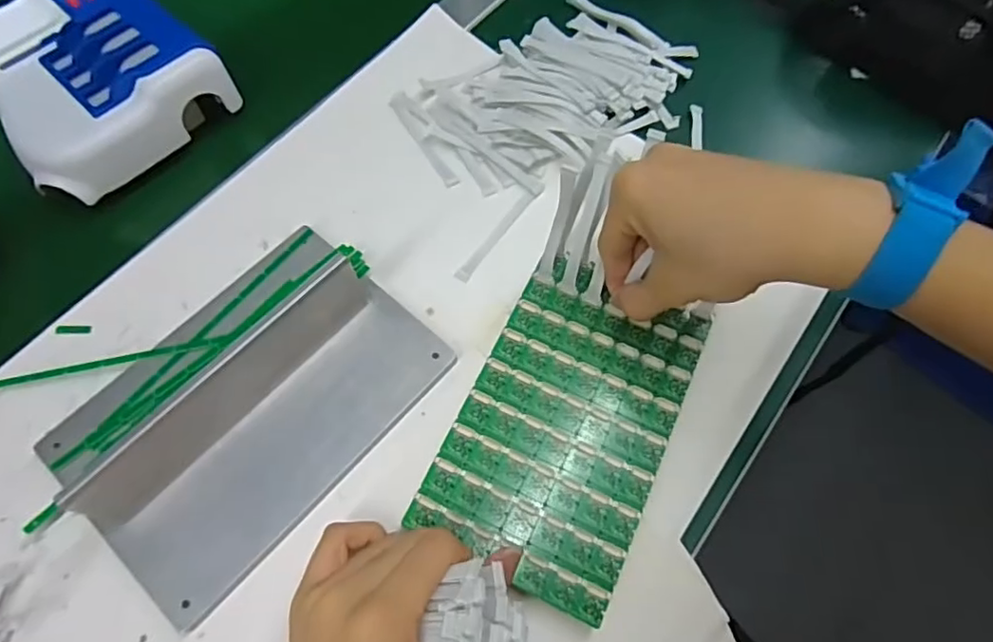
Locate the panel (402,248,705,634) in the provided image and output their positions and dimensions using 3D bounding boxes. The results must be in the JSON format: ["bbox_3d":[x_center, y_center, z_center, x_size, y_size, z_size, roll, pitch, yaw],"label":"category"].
[{"bbox_3d":[0.040,0.055,0.337,0.110,0.006,0.176,25,67,9],"label":"panel"}]

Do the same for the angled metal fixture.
[{"bbox_3d":[-0.139,0.036,0.324,0.139,0.056,0.201,39,70,15],"label":"angled metal fixture"}]

